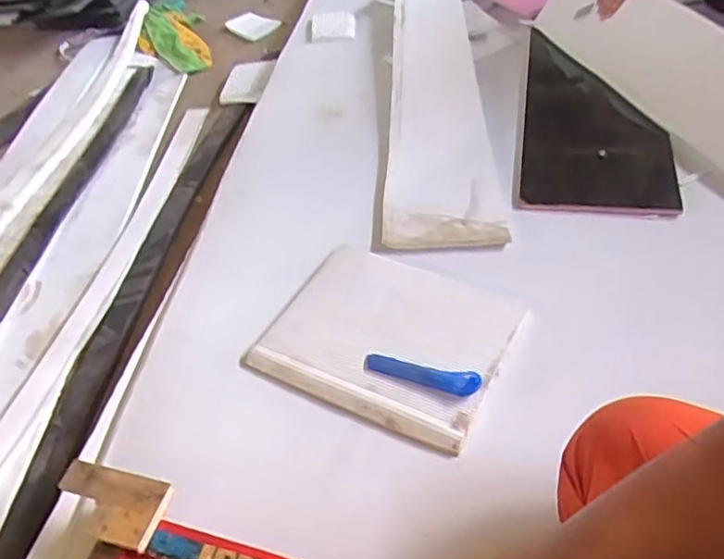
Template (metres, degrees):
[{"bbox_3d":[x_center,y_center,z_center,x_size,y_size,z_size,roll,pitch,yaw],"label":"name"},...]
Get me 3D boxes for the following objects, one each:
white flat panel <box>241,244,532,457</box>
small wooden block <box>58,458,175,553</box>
[{"bbox_3d":[0.034,0.064,0.786,0.288,0.024,0.234,18,51,25],"label":"white flat panel"},{"bbox_3d":[-0.252,0.219,0.611,0.118,0.018,0.064,7,47,16],"label":"small wooden block"}]

